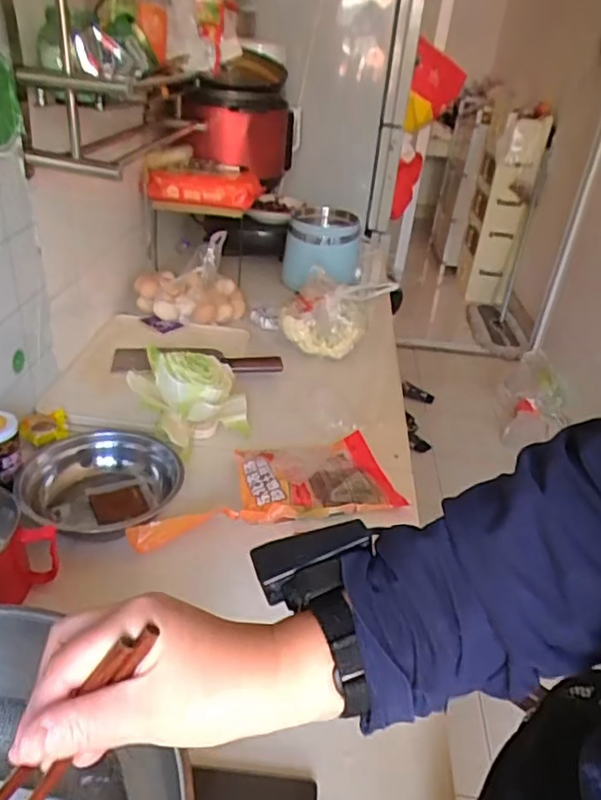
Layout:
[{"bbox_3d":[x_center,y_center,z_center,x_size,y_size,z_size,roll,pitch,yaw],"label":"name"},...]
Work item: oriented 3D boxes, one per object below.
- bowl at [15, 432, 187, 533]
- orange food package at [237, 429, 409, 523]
[{"bbox_3d":[-0.256,0.115,0.784,0.194,0.062,0.194,4,31,-3],"label":"bowl"},{"bbox_3d":[0.018,0.096,0.849,0.225,0.044,0.166,-4,32,-16],"label":"orange food package"}]

